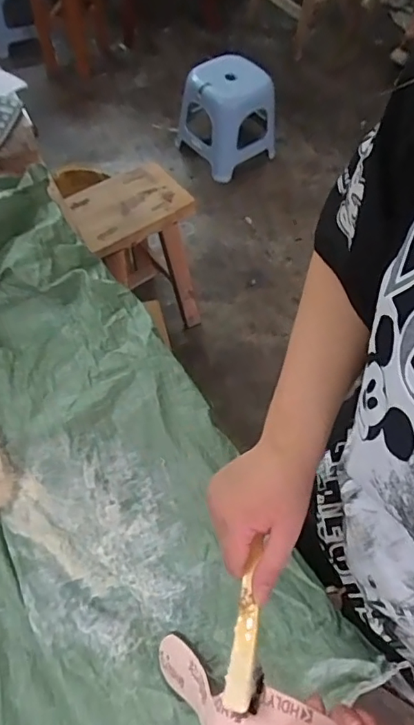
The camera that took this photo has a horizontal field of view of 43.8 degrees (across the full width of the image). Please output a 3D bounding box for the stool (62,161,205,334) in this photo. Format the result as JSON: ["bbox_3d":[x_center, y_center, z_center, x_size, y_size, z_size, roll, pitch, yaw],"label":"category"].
[{"bbox_3d":[-0.205,-0.310,1.483,0.283,0.453,0.272,-22,63,-15],"label":"stool"}]

